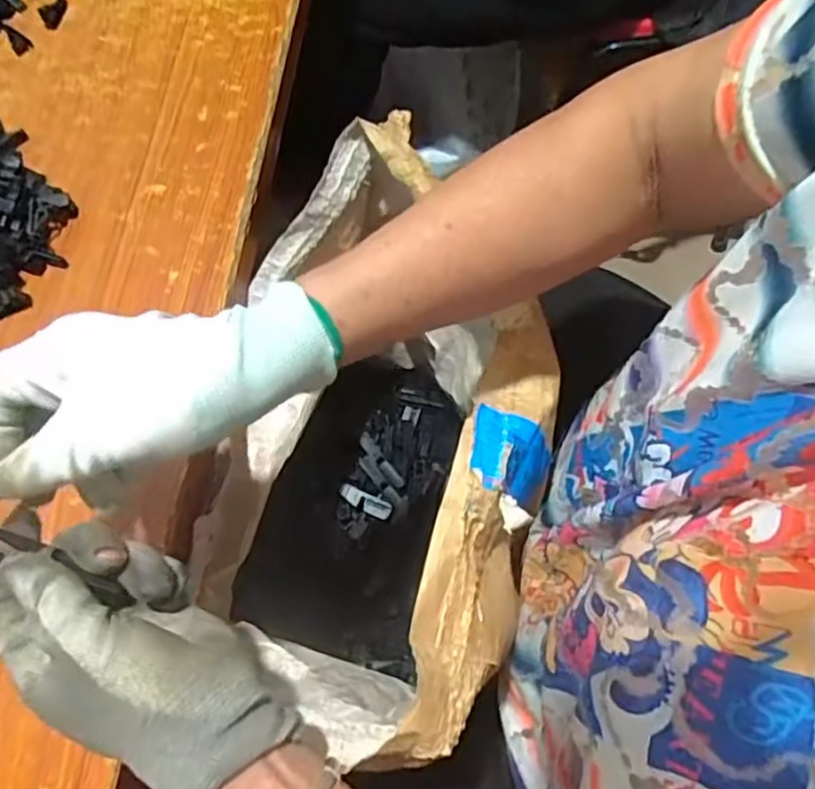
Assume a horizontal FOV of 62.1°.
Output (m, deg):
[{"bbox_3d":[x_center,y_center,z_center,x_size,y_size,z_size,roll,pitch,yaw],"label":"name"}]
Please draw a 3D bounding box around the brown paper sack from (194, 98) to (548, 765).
[{"bbox_3d":[-0.022,0.045,0.520,0.205,0.319,0.371,6,69,6],"label":"brown paper sack"}]

